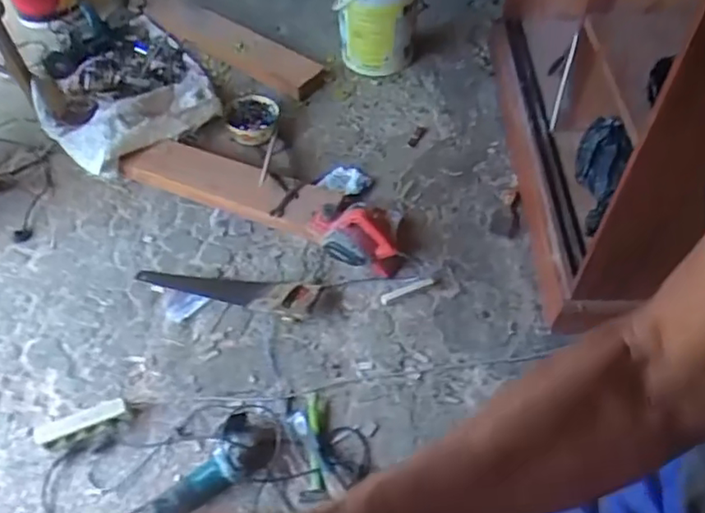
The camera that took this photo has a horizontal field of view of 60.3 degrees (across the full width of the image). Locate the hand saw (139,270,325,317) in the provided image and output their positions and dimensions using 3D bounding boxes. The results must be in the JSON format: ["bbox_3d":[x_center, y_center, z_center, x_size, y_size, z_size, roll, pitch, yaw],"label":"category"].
[{"bbox_3d":[-0.340,0.094,1.600,0.508,0.041,0.120,4,56,5],"label":"hand saw"}]

